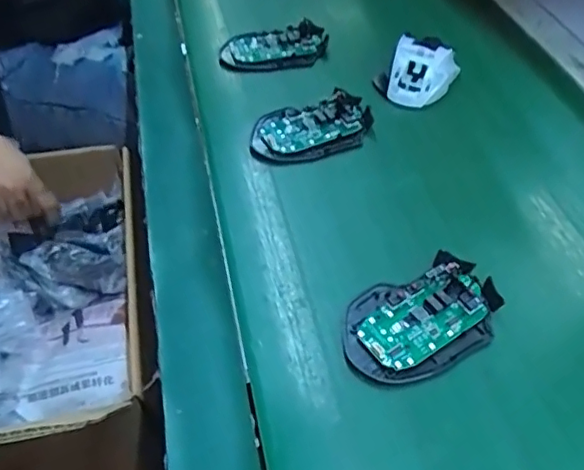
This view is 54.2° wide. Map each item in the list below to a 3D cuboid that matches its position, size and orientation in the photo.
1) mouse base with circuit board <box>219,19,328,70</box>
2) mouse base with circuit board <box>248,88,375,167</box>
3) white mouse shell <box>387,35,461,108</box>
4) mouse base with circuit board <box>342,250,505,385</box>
[{"bbox_3d":[-0.018,-0.199,0.612,0.115,0.021,0.059,-10,49,-12],"label":"mouse base with circuit board"},{"bbox_3d":[0.018,-0.098,0.520,0.114,0.019,0.070,-13,49,-14],"label":"mouse base with circuit board"},{"bbox_3d":[0.133,-0.164,0.570,0.065,0.038,0.084,14,49,10],"label":"white mouse shell"},{"bbox_3d":[0.087,0.055,0.383,0.110,0.021,0.071,-18,51,-19],"label":"mouse base with circuit board"}]

